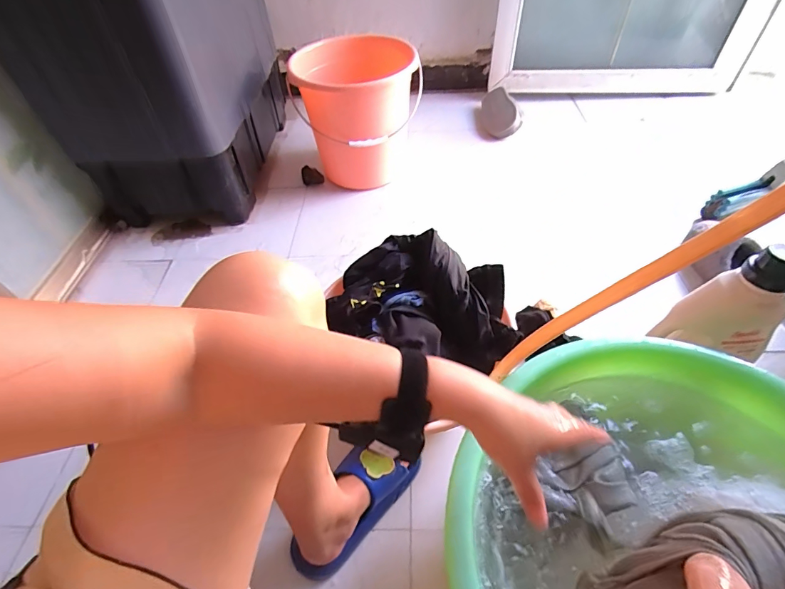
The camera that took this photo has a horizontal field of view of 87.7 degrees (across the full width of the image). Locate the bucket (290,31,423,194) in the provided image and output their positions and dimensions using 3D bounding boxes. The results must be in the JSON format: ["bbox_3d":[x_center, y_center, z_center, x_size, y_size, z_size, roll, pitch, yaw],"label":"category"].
[{"bbox_3d":[-0.097,-0.484,1.145,0.307,0.324,0.298,-9,50,-4],"label":"bucket"}]

